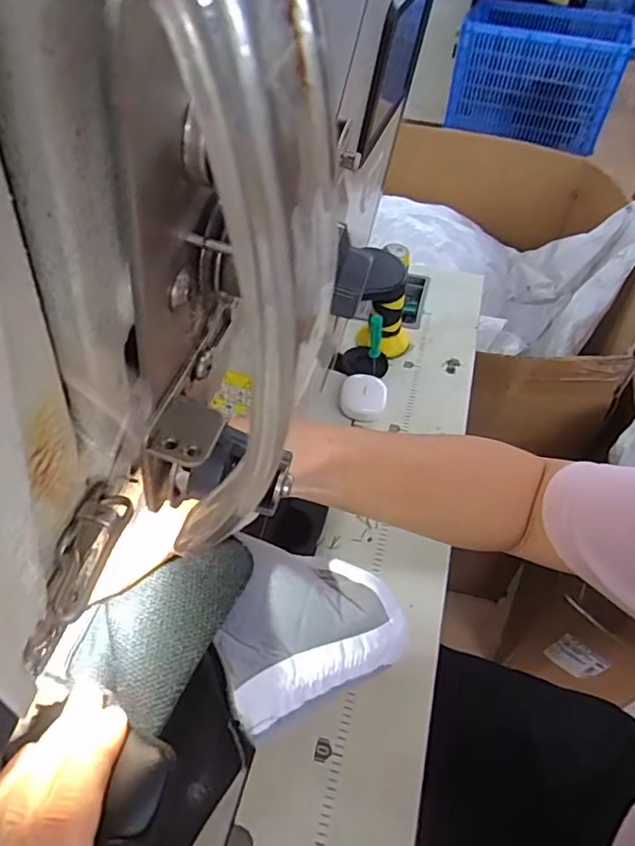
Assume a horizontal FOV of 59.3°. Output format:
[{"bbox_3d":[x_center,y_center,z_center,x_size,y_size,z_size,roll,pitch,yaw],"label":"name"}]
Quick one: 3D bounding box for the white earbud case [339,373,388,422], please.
[{"bbox_3d":[0.049,-0.026,0.584,0.047,0.022,0.050,13,49,8],"label":"white earbud case"}]

